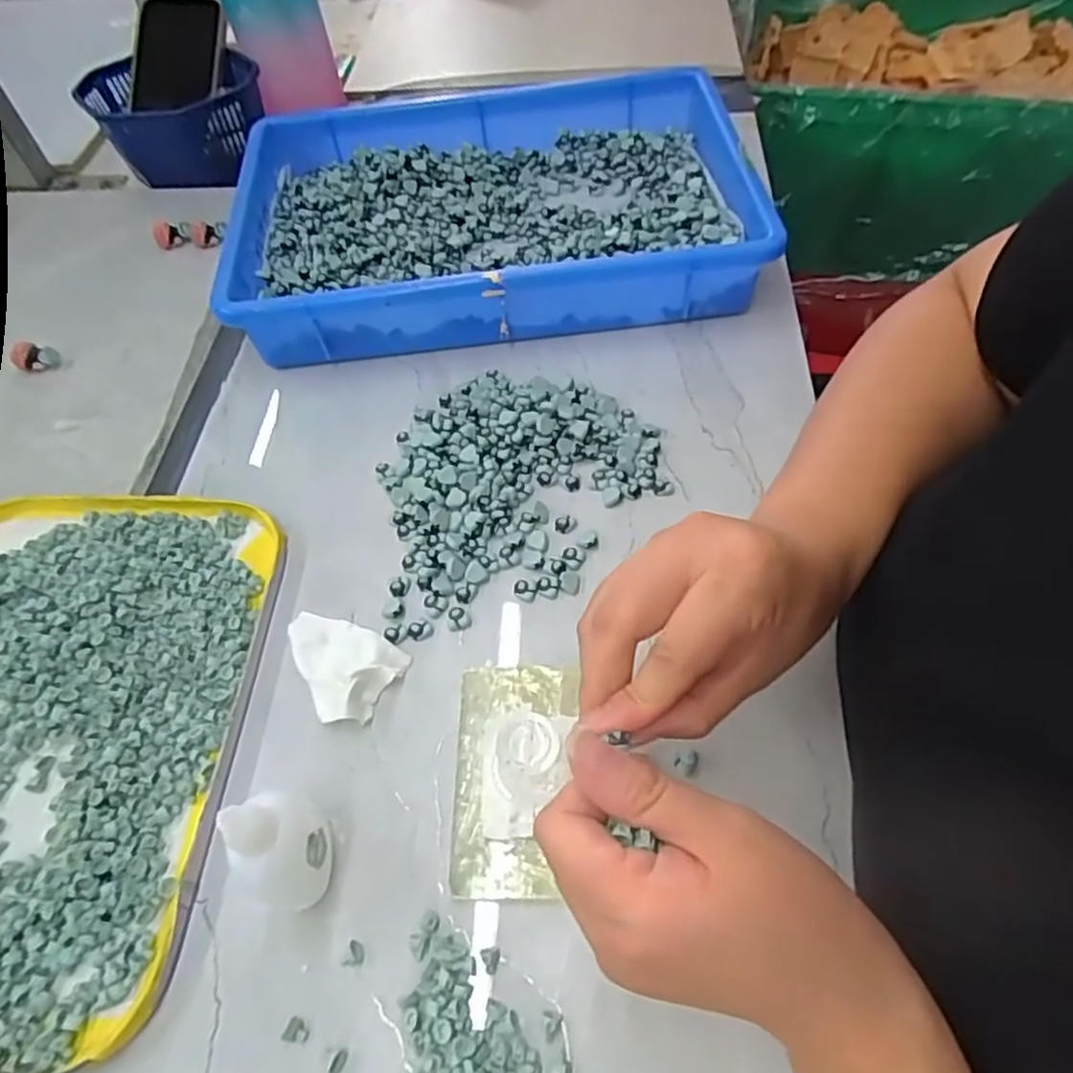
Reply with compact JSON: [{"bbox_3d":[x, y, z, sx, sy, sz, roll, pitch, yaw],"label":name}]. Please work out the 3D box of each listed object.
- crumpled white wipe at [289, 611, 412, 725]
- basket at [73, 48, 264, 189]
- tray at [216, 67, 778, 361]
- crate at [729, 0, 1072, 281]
[{"bbox_3d":[-0.106,0.063,0.364,0.069,0.014,0.047,26,62,19],"label":"crumpled white wipe"},{"bbox_3d":[-0.317,-0.369,0.630,0.155,0.068,0.098,-6,57,0],"label":"basket"},{"bbox_3d":[-0.036,-0.239,0.526,0.357,0.066,0.238,-6,57,0],"label":"tray"},{"bbox_3d":[0.510,-0.571,0.932,0.495,0.200,0.426,9,58,10],"label":"crate"}]

